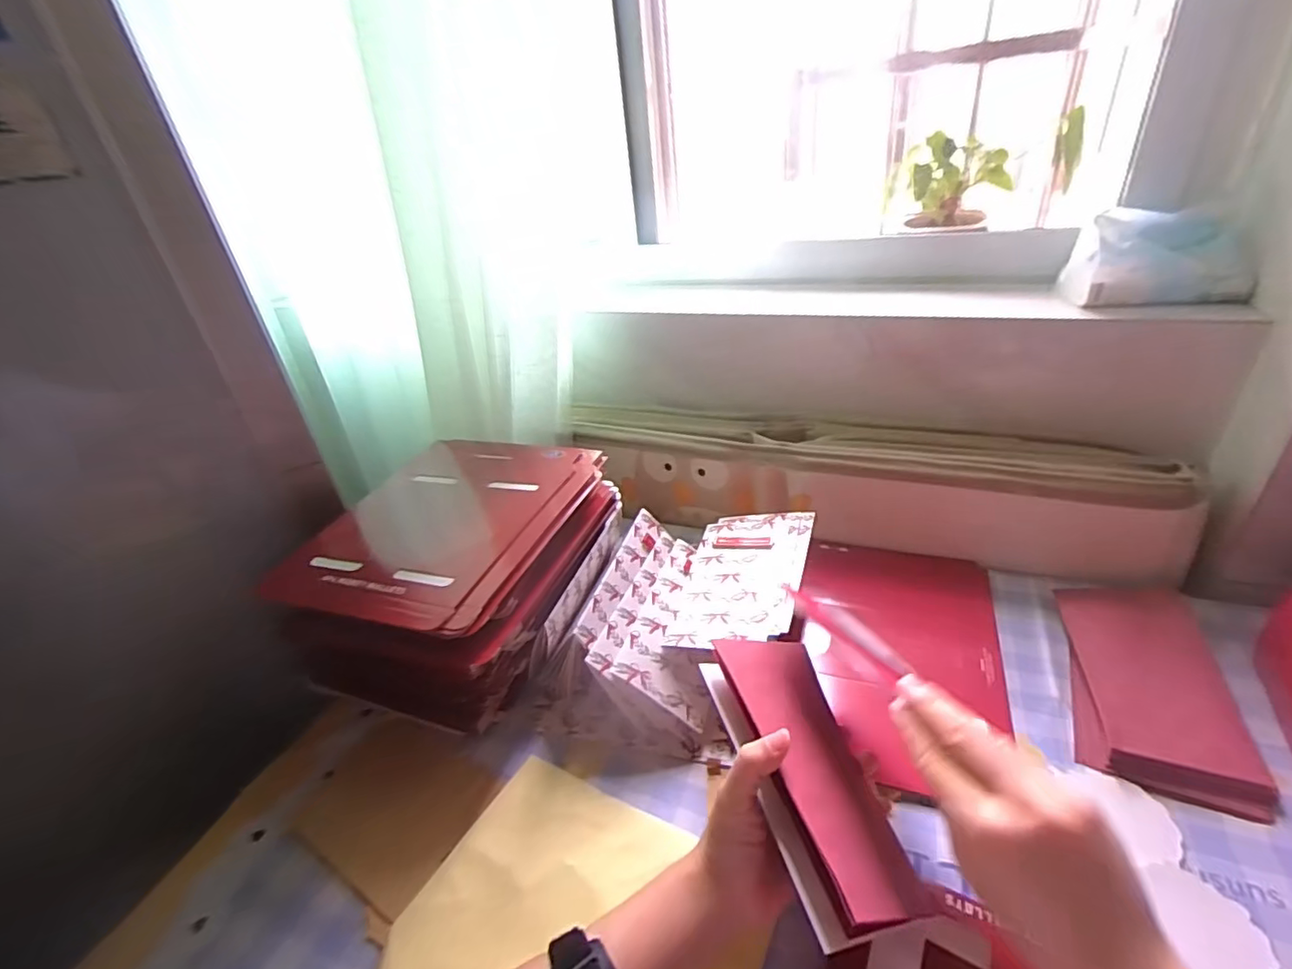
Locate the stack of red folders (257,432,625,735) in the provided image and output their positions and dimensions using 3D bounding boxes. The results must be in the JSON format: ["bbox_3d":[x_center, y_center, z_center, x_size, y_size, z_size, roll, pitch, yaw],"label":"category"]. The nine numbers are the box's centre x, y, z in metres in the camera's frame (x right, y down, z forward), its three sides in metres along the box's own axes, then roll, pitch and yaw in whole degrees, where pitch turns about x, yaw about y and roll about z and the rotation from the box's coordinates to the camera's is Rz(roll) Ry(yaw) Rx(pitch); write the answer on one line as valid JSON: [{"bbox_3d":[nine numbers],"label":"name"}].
[{"bbox_3d":[-0.172,0.075,0.573,0.232,0.121,0.255,7,35,21],"label":"stack of red folders"}]

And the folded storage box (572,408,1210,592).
[{"bbox_3d":[0.213,0.002,0.651,0.607,0.107,0.112,5,34,18],"label":"folded storage box"}]

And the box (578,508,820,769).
[{"bbox_3d":[0.055,0.110,0.538,0.160,0.083,0.232,6,34,20],"label":"box"}]

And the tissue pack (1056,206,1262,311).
[{"bbox_3d":[0.489,-0.220,0.563,0.128,0.076,0.083,-1,33,10],"label":"tissue pack"}]

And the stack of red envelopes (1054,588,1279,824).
[{"bbox_3d":[0.397,0.153,0.464,0.104,0.020,0.192,8,35,23],"label":"stack of red envelopes"}]

